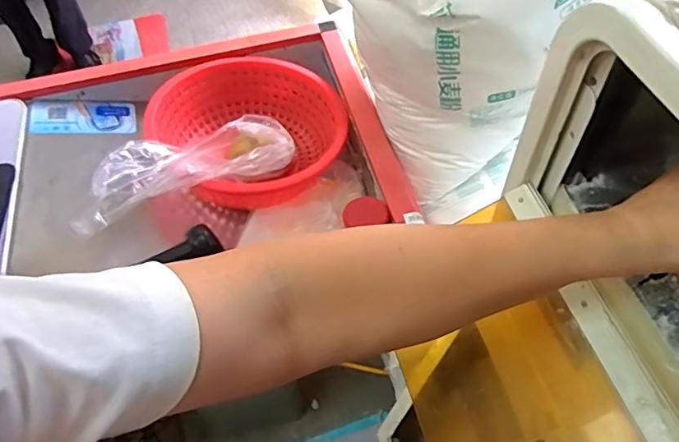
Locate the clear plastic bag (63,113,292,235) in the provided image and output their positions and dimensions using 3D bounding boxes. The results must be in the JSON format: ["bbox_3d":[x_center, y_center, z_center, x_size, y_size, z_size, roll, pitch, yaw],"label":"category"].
[{"bbox_3d":[-0.221,-0.088,0.784,0.306,0.108,0.108,-29,59,-16],"label":"clear plastic bag"}]

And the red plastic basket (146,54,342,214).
[{"bbox_3d":[-0.147,-0.152,0.909,0.307,0.149,0.322,-1,55,2],"label":"red plastic basket"}]

